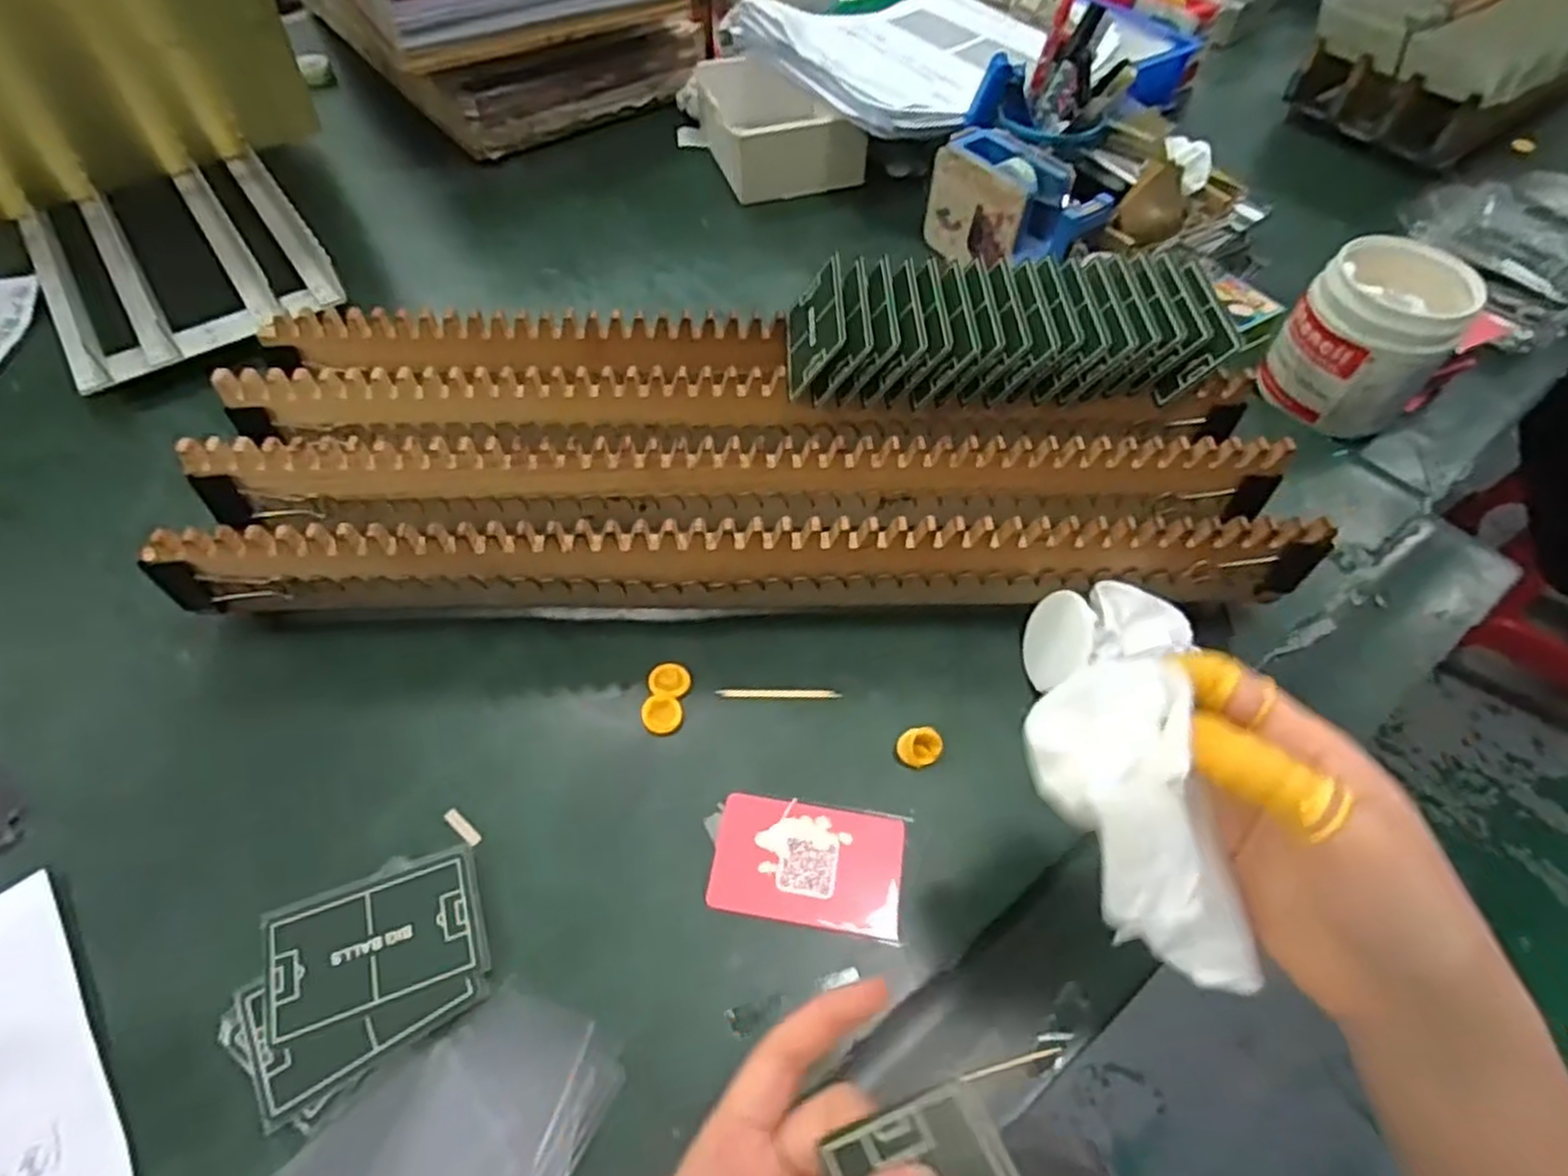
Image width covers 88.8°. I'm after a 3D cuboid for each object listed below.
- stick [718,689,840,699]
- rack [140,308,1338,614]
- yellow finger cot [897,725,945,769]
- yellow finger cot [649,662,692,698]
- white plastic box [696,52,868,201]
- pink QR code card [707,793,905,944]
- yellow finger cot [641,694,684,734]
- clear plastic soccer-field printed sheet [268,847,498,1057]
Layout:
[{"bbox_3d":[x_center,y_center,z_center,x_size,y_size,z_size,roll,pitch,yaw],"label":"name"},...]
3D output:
[{"bbox_3d":[-0.003,0.055,0.423,0.065,0.004,0.006,1,55,-2],"label":"stick"},{"bbox_3d":[-0.021,-0.070,0.464,0.578,0.081,0.192,0,55,-2],"label":"rack"},{"bbox_3d":[0.068,0.079,0.398,0.020,0.014,0.017,28,58,17],"label":"yellow finger cot"},{"bbox_3d":[-0.060,0.047,0.424,0.022,0.004,0.020,1,55,-1],"label":"yellow finger cot"},{"bbox_3d":[-0.007,-0.408,0.713,0.112,0.060,0.154,-16,57,-13],"label":"white plastic box"},{"bbox_3d":[0.012,0.128,0.374,0.087,0.004,0.056,9,57,3],"label":"pink QR code card"},{"bbox_3d":[-0.063,0.064,0.412,0.020,0.004,0.023,-11,56,-10],"label":"yellow finger cot"},{"bbox_3d":[-0.176,0.152,0.346,0.088,0.005,0.059,-17,55,-13],"label":"clear plastic soccer-field printed sheet"}]

